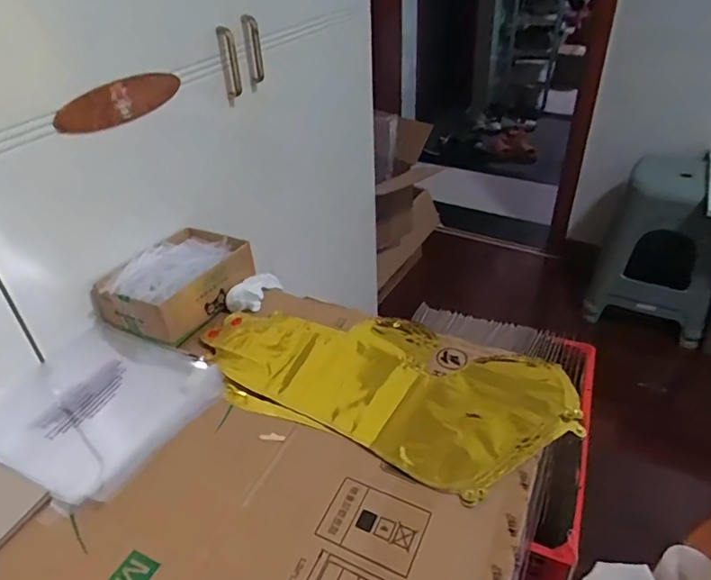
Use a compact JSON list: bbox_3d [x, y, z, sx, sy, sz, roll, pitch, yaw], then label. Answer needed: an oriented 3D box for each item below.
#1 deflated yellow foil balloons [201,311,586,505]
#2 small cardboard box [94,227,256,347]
[{"bbox_3d":[0.024,0.102,0.632,0.434,0.026,0.216,14,40,23],"label":"deflated yellow foil balloons"},{"bbox_3d":[-0.245,-0.014,0.736,0.135,0.076,0.188,15,40,24],"label":"small cardboard box"}]

